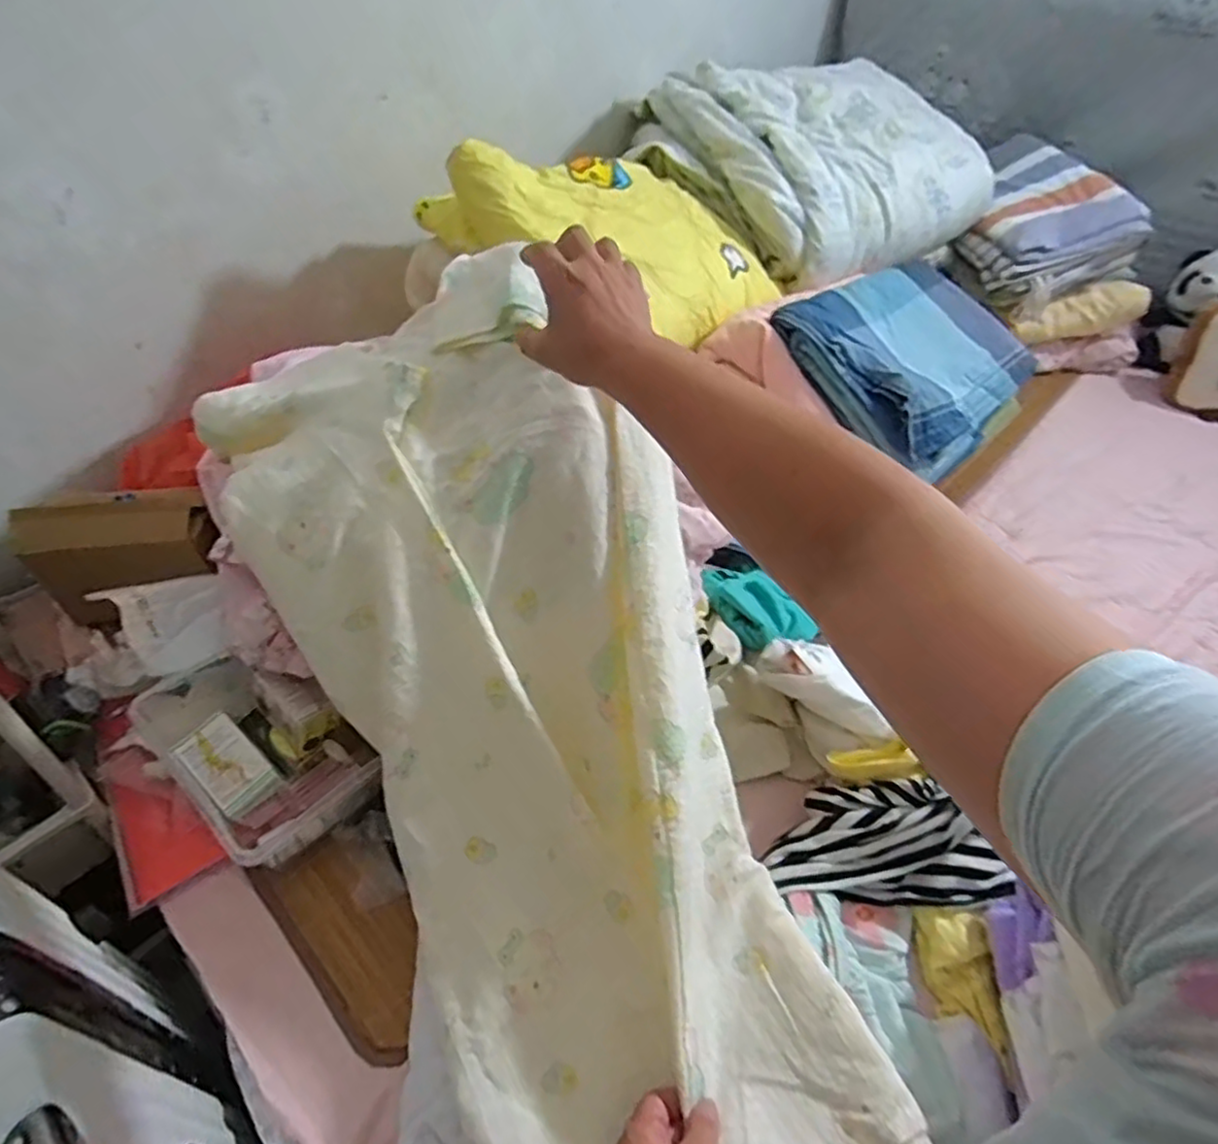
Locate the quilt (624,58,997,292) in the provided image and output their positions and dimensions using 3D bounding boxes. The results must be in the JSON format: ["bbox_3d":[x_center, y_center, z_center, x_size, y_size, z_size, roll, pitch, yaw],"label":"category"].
[{"bbox_3d":[0.326,-0.700,1.108,0.554,0.166,0.458,-30,56,-27],"label":"quilt"}]

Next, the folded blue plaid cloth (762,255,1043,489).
[{"bbox_3d":[0.428,-0.294,0.899,0.396,0.065,0.278,-32,80,-32],"label":"folded blue plaid cloth"}]

